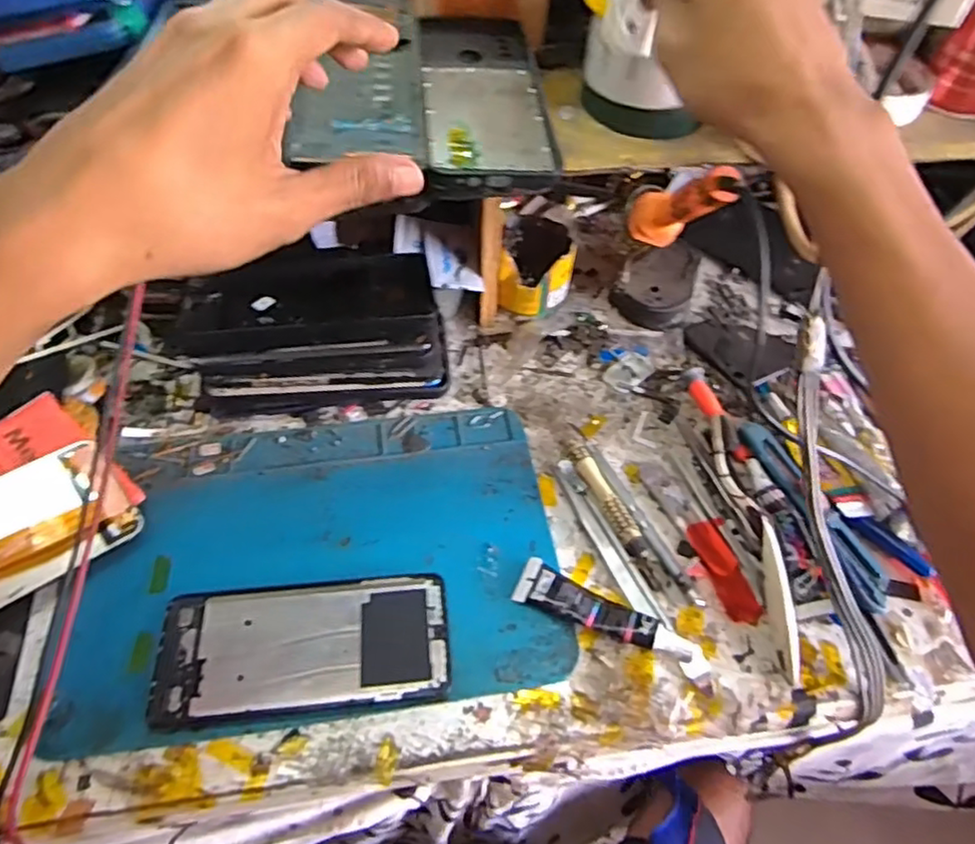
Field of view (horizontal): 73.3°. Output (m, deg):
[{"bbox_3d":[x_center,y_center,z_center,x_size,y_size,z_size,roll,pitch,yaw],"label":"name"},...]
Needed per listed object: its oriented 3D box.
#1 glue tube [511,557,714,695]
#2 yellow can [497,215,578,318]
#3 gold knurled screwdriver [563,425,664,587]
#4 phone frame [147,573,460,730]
[{"bbox_3d":[0.075,0.117,0.386,0.121,0.015,0.026,24,56,14],"label":"glue tube"},{"bbox_3d":[0.040,-0.125,0.537,0.057,0.059,0.068,6,54,1],"label":"yellow can"},{"bbox_3d":[0.080,0.052,0.437,0.016,0.012,0.127,-16,57,-14],"label":"gold knurled screwdriver"},{"bbox_3d":[-0.104,0.127,0.375,0.159,0.010,0.074,-4,55,-6],"label":"phone frame"}]

